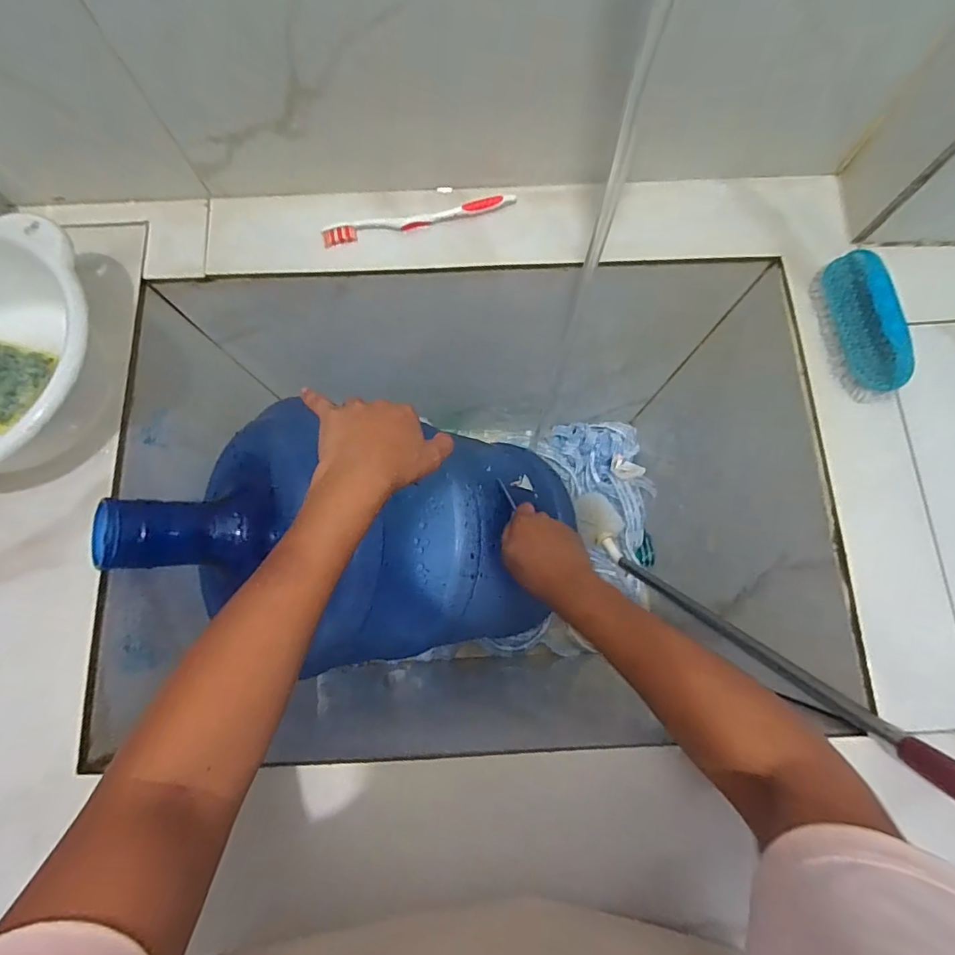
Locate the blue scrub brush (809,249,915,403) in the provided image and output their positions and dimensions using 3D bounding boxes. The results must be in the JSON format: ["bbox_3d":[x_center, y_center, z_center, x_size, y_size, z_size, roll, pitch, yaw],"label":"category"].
[{"bbox_3d":[0.322,-0.128,0.425,0.048,0.043,0.126,-11,77,-2],"label":"blue scrub brush"}]

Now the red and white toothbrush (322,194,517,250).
[{"bbox_3d":[-0.053,-0.238,0.473,0.178,0.014,0.013,-13,77,-2],"label":"red and white toothbrush"}]

